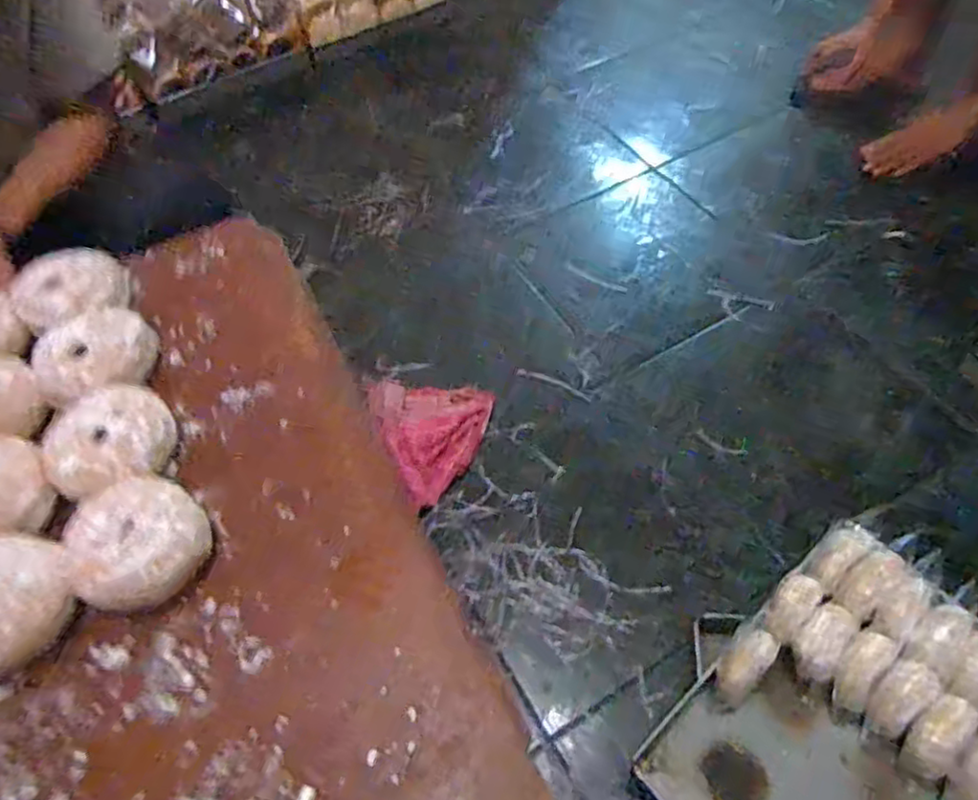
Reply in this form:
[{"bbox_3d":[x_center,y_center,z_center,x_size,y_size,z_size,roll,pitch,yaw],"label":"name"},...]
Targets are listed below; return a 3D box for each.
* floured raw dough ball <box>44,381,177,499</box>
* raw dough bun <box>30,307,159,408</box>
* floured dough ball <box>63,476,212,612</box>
[{"bbox_3d":[-0.273,0.034,0.488,0.086,0.044,0.087,-1,56,2],"label":"floured raw dough ball"},{"bbox_3d":[-0.309,-0.029,0.528,0.085,0.042,0.080,-1,58,1],"label":"raw dough bun"},{"bbox_3d":[-0.228,0.090,0.441,0.077,0.034,0.083,-1,56,2],"label":"floured dough ball"}]

